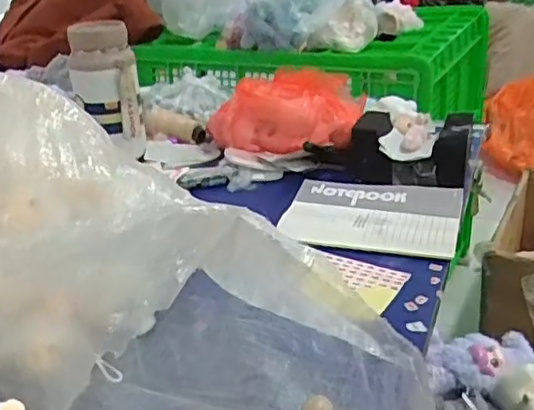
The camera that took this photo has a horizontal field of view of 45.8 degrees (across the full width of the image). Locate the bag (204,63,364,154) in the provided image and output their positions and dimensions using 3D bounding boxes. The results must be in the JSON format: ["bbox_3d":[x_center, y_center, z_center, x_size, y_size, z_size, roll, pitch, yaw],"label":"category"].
[{"bbox_3d":[0.027,-0.140,0.946,0.223,0.101,0.123,-4,24,-3],"label":"bag"}]

